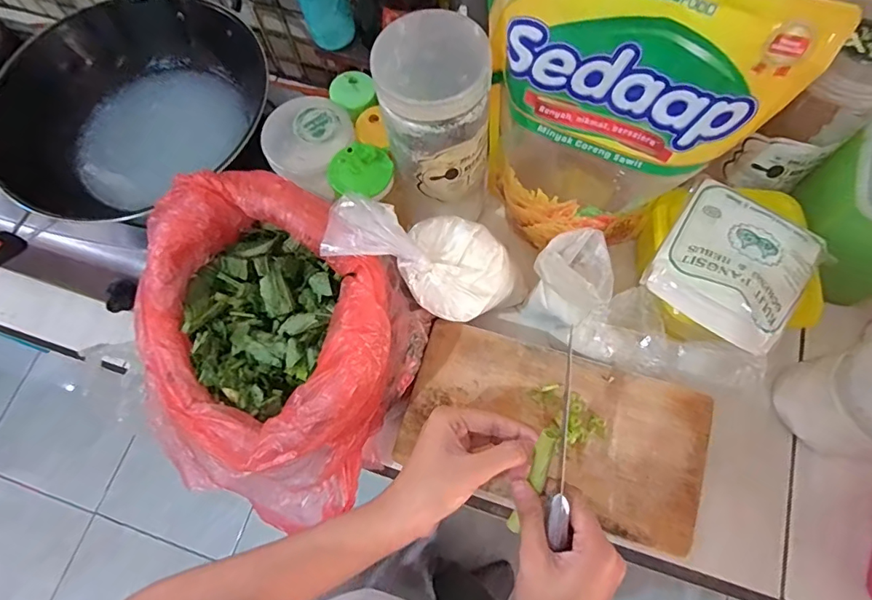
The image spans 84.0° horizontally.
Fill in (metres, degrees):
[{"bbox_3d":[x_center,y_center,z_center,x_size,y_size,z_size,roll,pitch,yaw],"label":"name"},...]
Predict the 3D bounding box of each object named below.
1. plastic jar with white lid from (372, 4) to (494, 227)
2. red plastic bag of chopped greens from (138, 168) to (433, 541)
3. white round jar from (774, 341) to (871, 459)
[{"bbox_3d":[0.002,-0.152,0.424,0.089,0.147,0.097,3,71,4],"label":"plastic jar with white lid"},{"bbox_3d":[-0.155,0.031,0.410,0.259,0.117,0.229,38,76,14],"label":"red plastic bag of chopped greens"},{"bbox_3d":[0.356,0.084,0.400,0.070,0.118,0.083,-5,70,1],"label":"white round jar"}]

